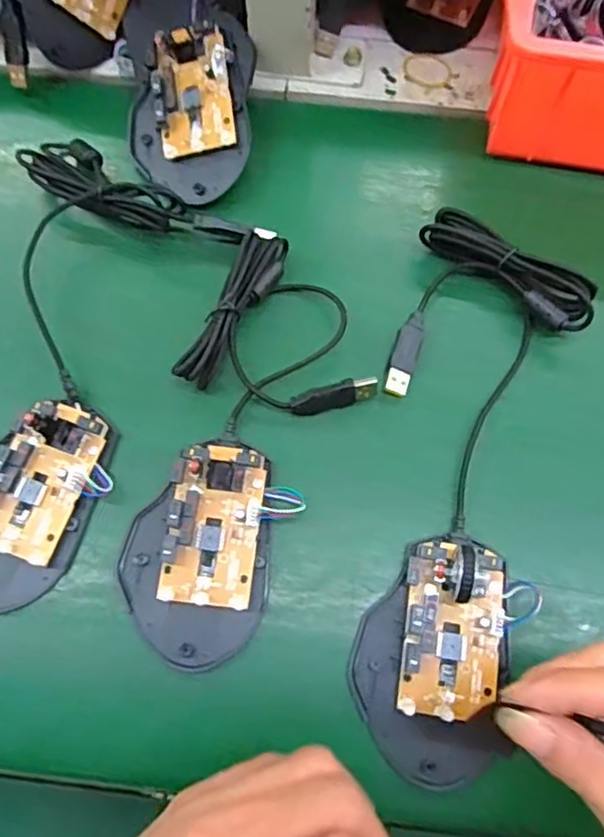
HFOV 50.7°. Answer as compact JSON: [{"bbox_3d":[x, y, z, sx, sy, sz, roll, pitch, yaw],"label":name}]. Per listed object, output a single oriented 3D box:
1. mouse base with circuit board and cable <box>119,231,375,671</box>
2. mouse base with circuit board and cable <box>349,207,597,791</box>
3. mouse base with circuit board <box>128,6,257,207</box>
[{"bbox_3d":[-0.030,0.012,0.326,0.087,0.025,0.212,23,74,7],"label":"mouse base with circuit board and cable"},{"bbox_3d":[0.085,0.028,0.319,0.095,0.031,0.279,12,75,3],"label":"mouse base with circuit board and cable"},{"bbox_3d":[-0.068,-0.187,0.383,0.072,0.024,0.113,3,92,12],"label":"mouse base with circuit board"}]

